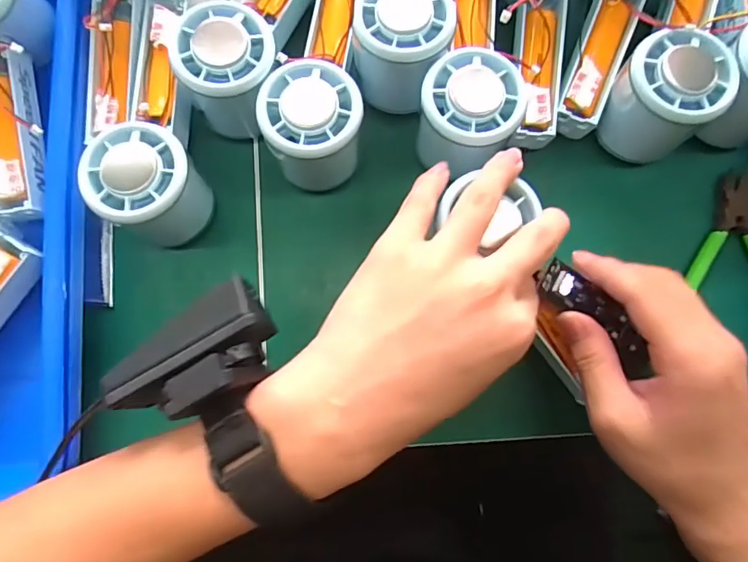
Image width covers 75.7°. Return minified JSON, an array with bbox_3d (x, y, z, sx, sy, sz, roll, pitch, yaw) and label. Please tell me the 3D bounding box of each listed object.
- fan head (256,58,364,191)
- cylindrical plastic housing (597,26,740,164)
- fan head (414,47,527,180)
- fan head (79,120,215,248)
[{"bbox_3d":[-0.035,-0.090,0.292,0.055,0.060,0.057,0,82,0],"label":"fan head"},{"bbox_3d":[0.172,-0.109,0.294,0.056,0.072,0.055,0,82,0],"label":"cylindrical plastic housing"},{"bbox_3d":[0.054,-0.096,0.288,0.056,0.055,0.063,28,84,4],"label":"fan head"},{"bbox_3d":[-0.131,-0.056,0.288,0.056,0.065,0.055,0,82,0],"label":"fan head"}]

